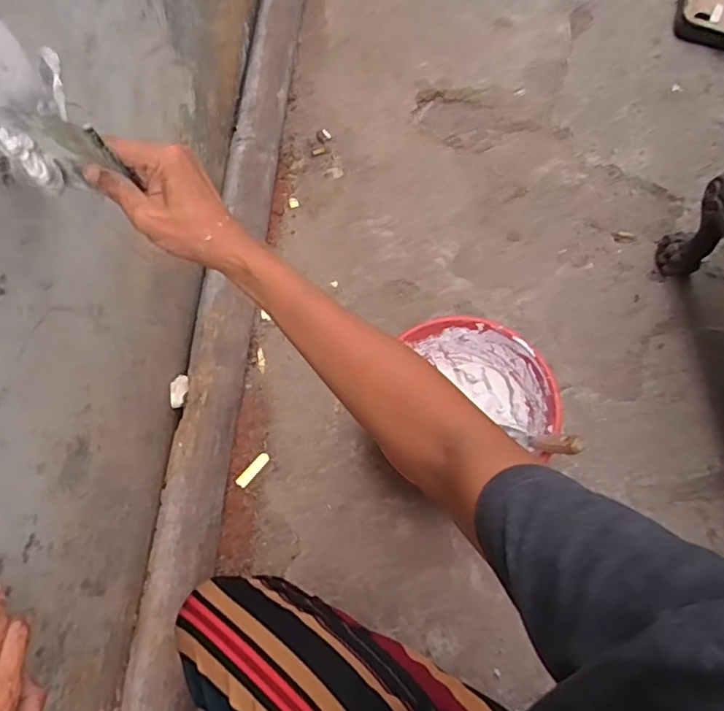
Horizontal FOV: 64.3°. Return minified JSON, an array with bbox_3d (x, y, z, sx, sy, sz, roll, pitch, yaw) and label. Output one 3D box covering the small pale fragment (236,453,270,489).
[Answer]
[{"bbox_3d":[-0.158,0.167,0.840,0.017,0.009,0.059,36,71,13],"label":"small pale fragment"}]

